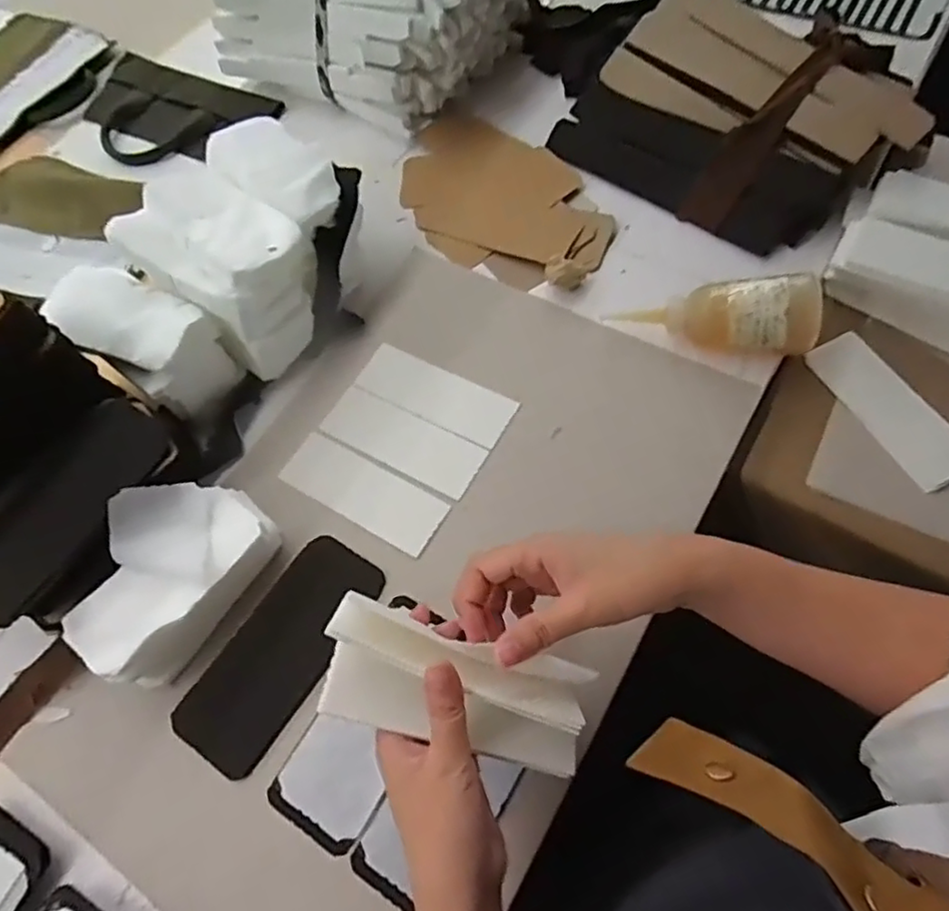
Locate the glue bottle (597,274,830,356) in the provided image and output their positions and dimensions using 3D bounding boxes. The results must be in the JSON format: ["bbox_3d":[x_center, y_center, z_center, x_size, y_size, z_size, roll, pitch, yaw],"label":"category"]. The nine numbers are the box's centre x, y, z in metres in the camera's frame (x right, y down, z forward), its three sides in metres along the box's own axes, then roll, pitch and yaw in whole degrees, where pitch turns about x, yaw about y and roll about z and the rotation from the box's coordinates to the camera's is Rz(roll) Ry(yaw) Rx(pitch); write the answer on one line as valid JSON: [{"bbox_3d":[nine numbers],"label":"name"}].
[{"bbox_3d":[0.204,-0.118,0.554,0.169,0.059,0.054,5,65,26],"label":"glue bottle"}]

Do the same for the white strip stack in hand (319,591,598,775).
[{"bbox_3d":[-0.010,0.128,0.352,0.145,0.043,0.063,18,68,0],"label":"white strip stack in hand"}]

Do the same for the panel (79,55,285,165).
[{"bbox_3d":[-0.375,-0.413,0.781,0.251,0.013,0.150,23,68,16],"label":"panel"}]

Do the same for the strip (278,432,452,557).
[{"bbox_3d":[-0.095,0.030,0.543,0.144,0.005,0.052,26,68,18],"label":"strip"}]

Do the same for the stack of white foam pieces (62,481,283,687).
[{"bbox_3d":[-0.232,0.092,0.488,0.105,0.062,0.155,29,69,17],"label":"stack of white foam pieces"}]

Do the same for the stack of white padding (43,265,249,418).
[{"bbox_3d":[-0.288,-0.098,0.567,0.134,0.099,0.080,29,69,17],"label":"stack of white padding"}]

